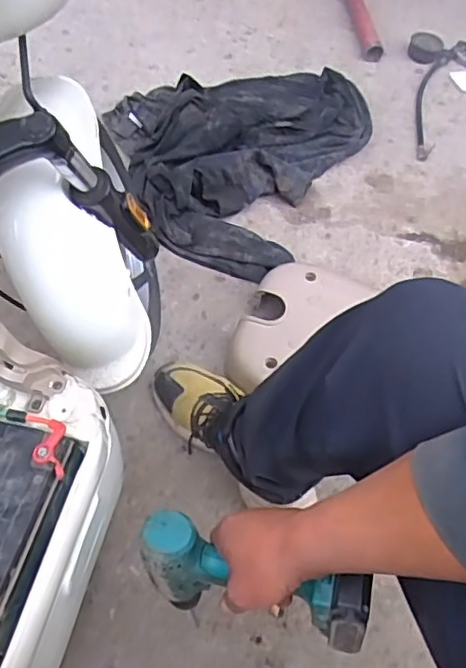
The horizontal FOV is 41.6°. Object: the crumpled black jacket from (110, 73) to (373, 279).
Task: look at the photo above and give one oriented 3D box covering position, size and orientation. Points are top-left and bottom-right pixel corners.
[{"bbox_3d":[-0.013,-0.384,1.188,0.462,0.063,0.580,24,57,14],"label":"crumpled black jacket"}]

